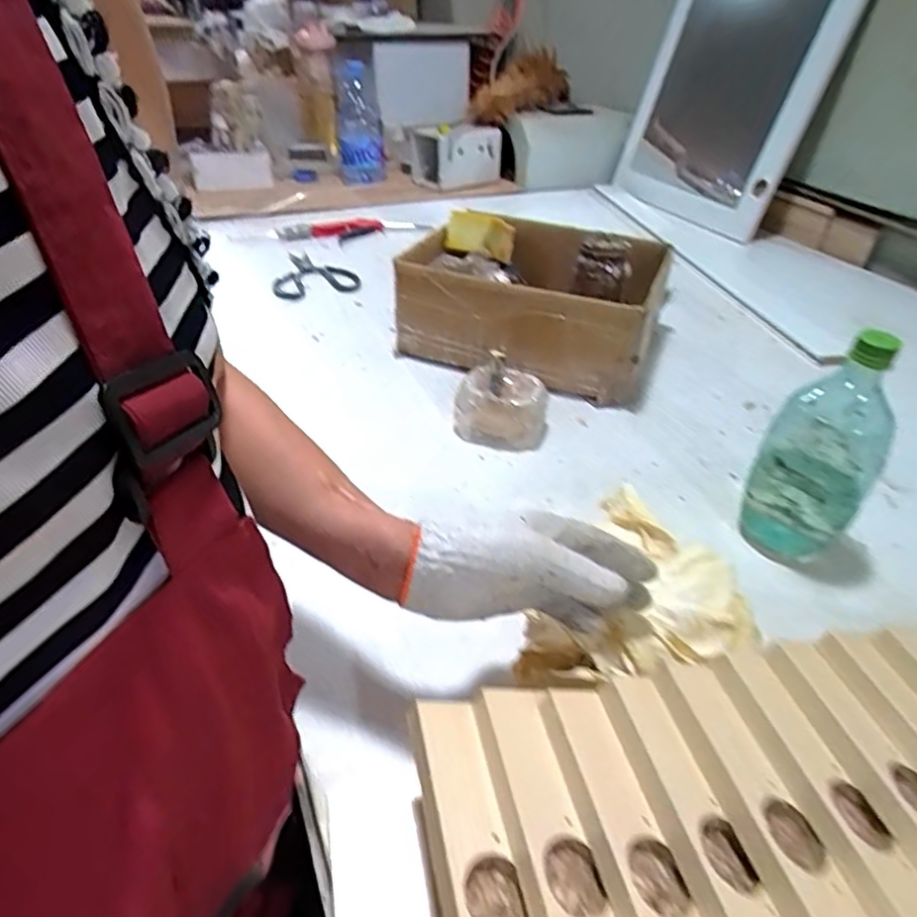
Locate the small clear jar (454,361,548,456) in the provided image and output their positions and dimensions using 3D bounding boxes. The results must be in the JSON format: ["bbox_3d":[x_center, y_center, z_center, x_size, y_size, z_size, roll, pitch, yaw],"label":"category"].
[{"bbox_3d":[0.050,-0.058,0.684,0.102,0.063,0.078,10,38,8],"label":"small clear jar"}]

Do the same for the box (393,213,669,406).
[{"bbox_3d":[0.101,-0.223,0.827,0.322,0.153,0.252,16,39,15],"label":"box"}]

